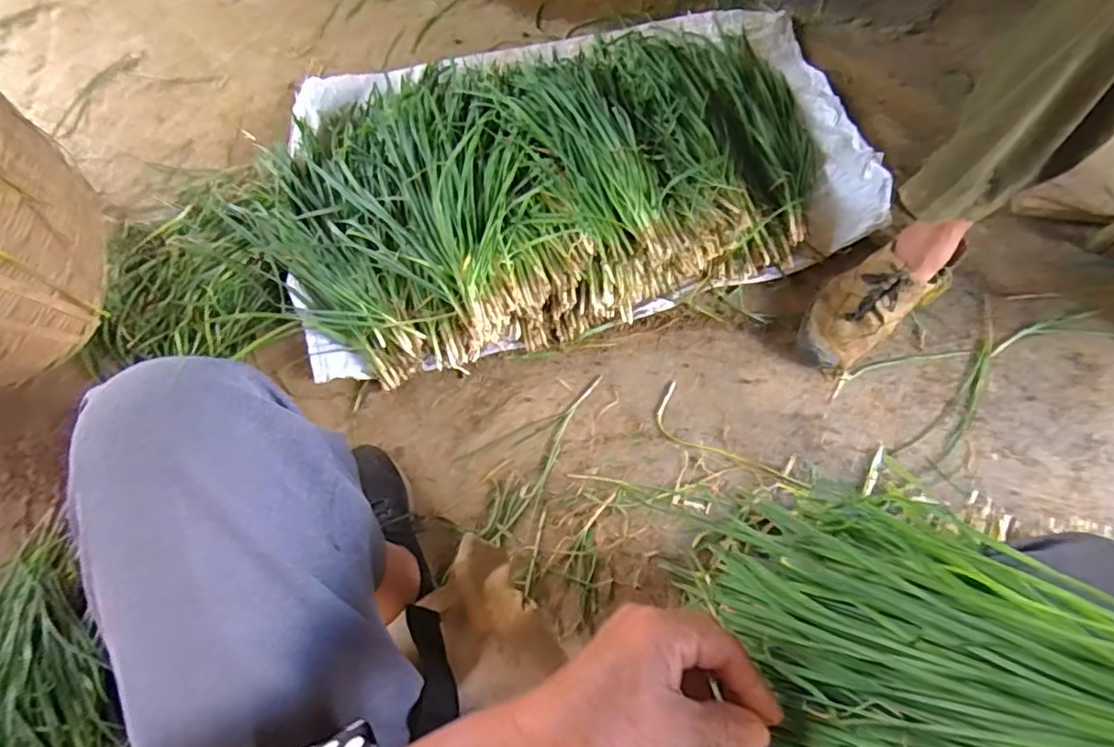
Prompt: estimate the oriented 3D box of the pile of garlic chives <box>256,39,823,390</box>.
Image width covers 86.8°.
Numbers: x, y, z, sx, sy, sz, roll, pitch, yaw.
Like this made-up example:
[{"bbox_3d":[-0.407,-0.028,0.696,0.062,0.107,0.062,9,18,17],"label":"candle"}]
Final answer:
[{"bbox_3d":[-0.013,-0.305,0.837,0.828,0.155,0.481,-19,73,-5],"label":"pile of garlic chives"}]

